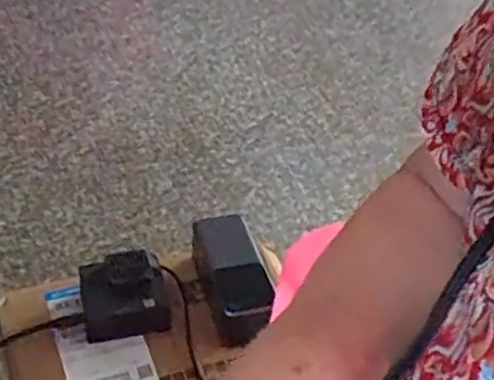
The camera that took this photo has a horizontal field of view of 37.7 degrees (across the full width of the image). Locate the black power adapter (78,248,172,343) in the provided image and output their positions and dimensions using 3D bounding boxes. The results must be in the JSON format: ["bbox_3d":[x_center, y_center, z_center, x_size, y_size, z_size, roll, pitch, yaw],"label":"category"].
[{"bbox_3d":[-0.115,0.098,0.677,0.082,0.046,0.073,-8,45,-14],"label":"black power adapter"}]

